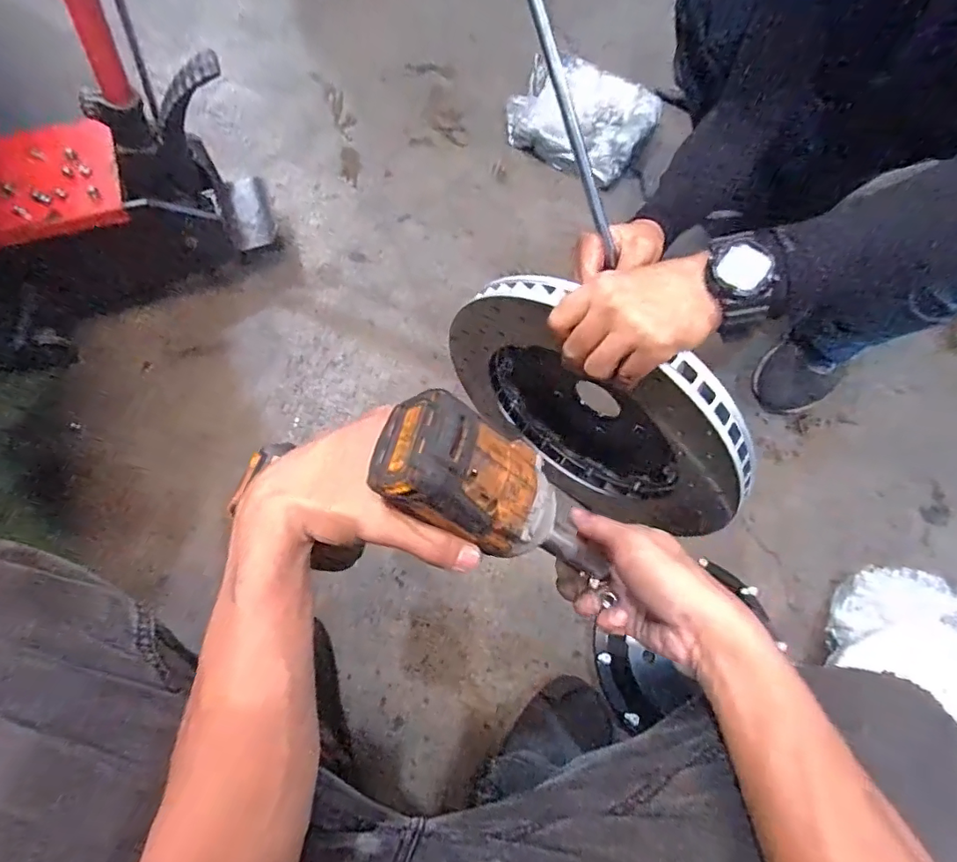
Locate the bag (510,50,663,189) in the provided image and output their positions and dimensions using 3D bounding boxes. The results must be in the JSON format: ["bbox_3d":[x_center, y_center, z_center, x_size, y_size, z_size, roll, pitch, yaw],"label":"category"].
[{"bbox_3d":[0.201,-0.622,0.977,0.277,0.060,0.235,30,71,6],"label":"bag"}]

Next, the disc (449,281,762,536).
[{"bbox_3d":[0.120,-0.023,0.564,0.349,0.320,0.061,38,72,9],"label":"disc"}]

